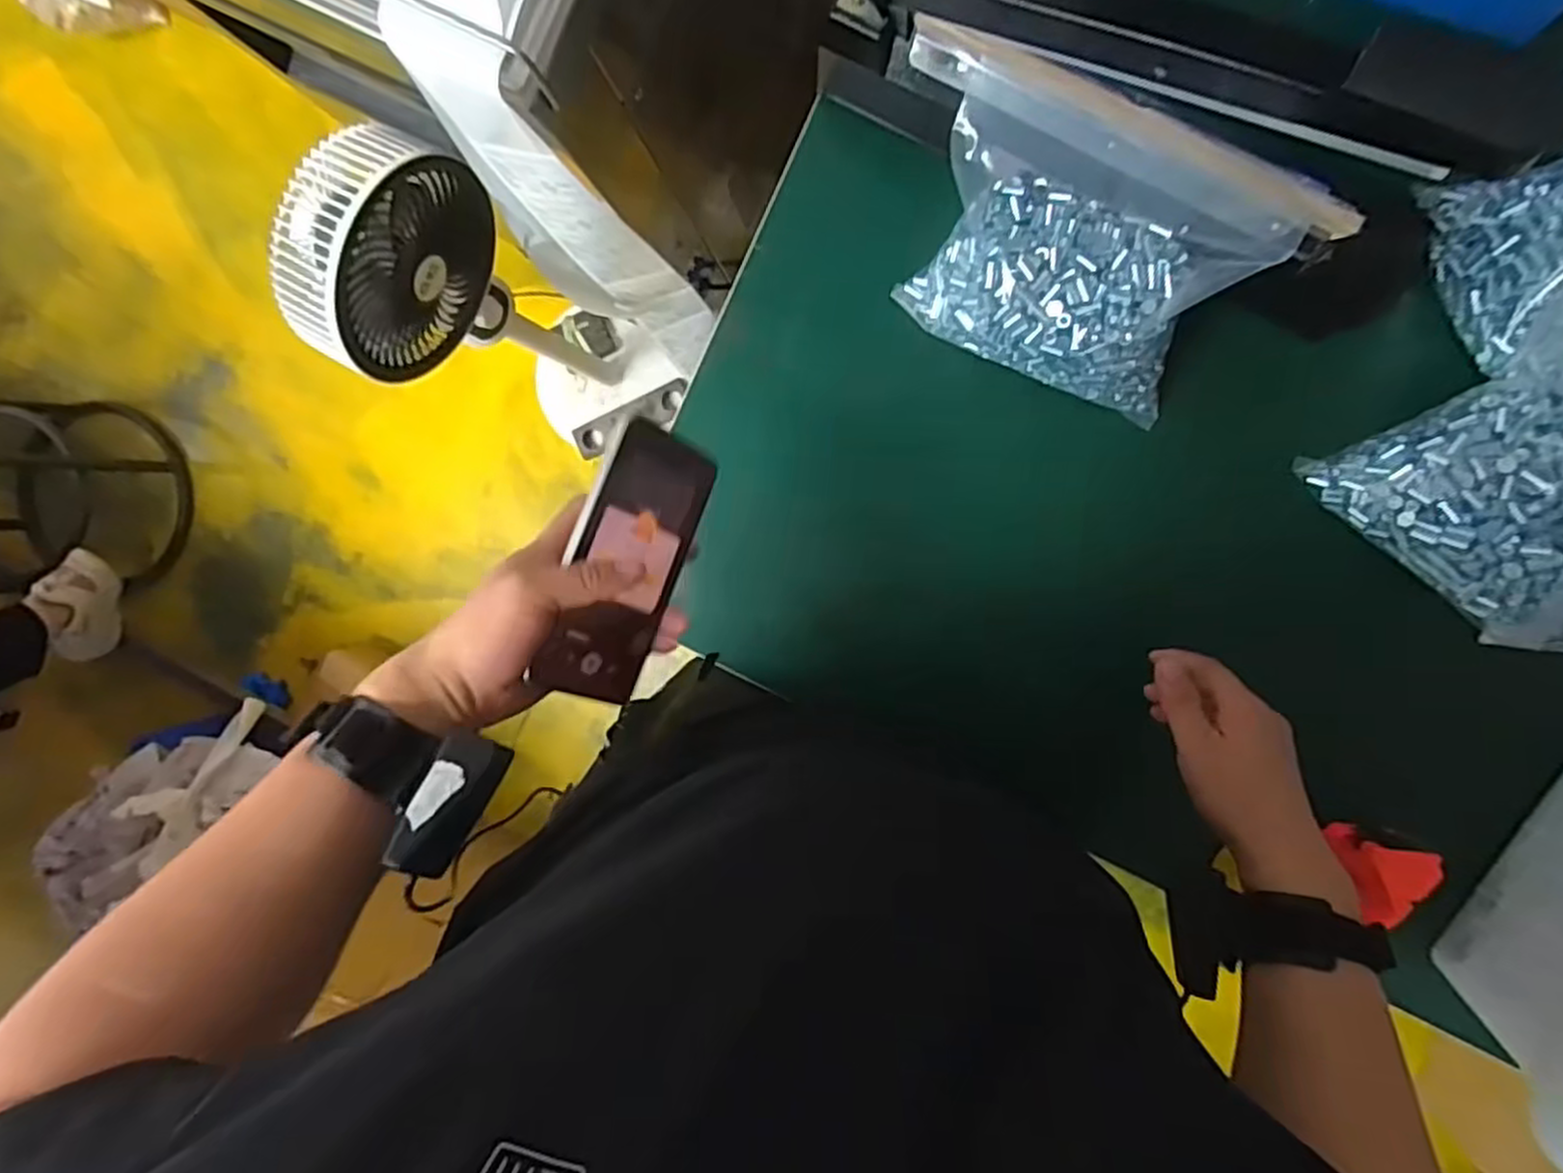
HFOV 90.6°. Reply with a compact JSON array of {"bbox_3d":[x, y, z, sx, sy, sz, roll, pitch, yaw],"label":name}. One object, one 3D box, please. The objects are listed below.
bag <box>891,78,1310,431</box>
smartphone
[{"bbox_3d":[0.213,-0.232,0.575,0.232,0.106,0.152,26,98,4],"label":"bag"},{"bbox_3d":[-0.088,-0.012,0.449,0.007,0.075,0.157,15,85,43],"label":"smartphone"}]

